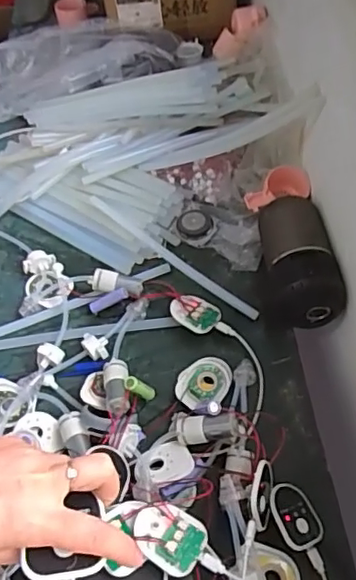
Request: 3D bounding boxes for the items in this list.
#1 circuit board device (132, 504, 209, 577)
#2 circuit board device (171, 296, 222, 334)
[{"bbox_3d":[-0.007,0.201,0.460,0.057,0.017,0.046,14,55,9],"label":"circuit board device"},{"bbox_3d":[0.021,0.027,0.674,0.058,0.010,0.047,27,58,17],"label":"circuit board device"}]

